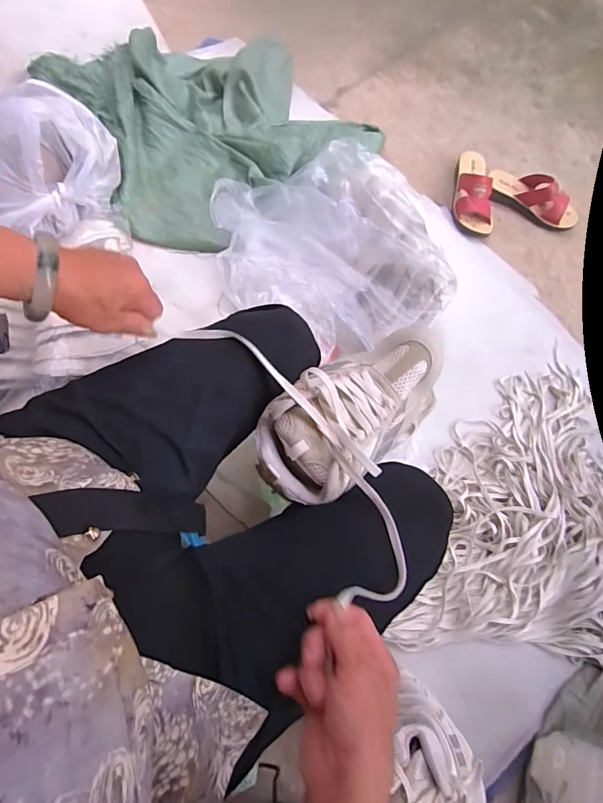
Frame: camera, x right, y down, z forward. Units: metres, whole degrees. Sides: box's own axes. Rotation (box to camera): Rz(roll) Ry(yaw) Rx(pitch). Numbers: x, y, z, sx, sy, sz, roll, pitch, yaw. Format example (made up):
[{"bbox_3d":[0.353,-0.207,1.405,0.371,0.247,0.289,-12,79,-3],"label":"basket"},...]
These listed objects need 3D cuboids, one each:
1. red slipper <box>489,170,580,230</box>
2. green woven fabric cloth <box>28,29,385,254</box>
[{"bbox_3d":[0.555,-0.491,1.011,0.230,0.073,0.079,28,76,6],"label":"red slipper"},{"bbox_3d":[-0.201,-0.669,0.979,0.597,0.129,0.612,-32,78,-9],"label":"green woven fabric cloth"}]

